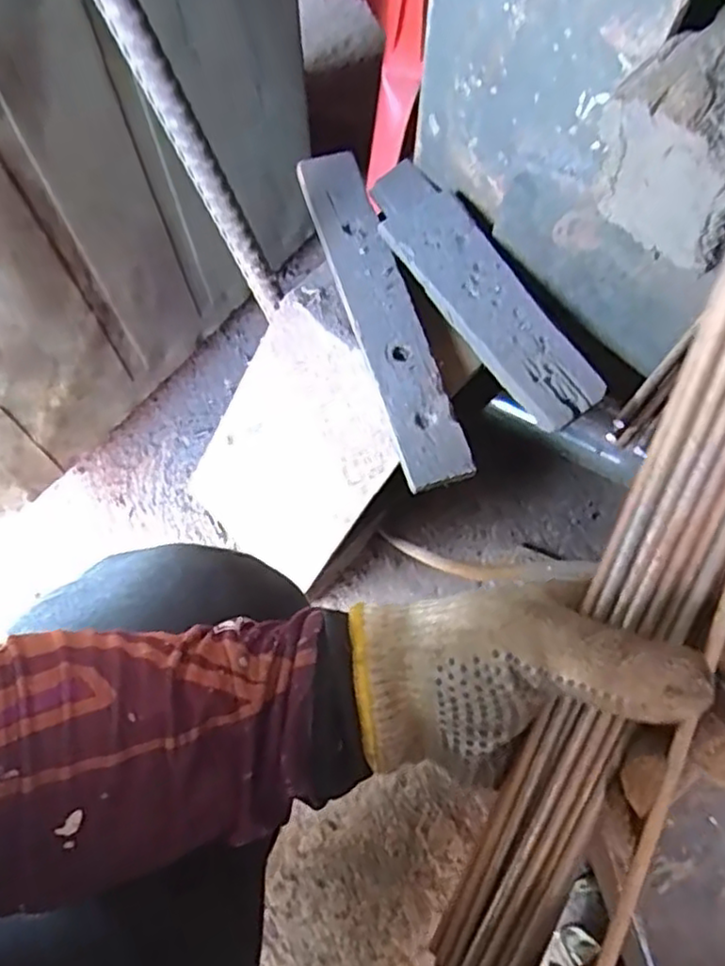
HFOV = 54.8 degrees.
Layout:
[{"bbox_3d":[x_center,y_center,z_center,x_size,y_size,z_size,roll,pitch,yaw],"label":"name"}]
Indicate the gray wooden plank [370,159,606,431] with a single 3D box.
[{"bbox_3d":[0.085,-0.151,0.533,0.065,0.016,0.255,-33,74,-10],"label":"gray wooden plank"}]

